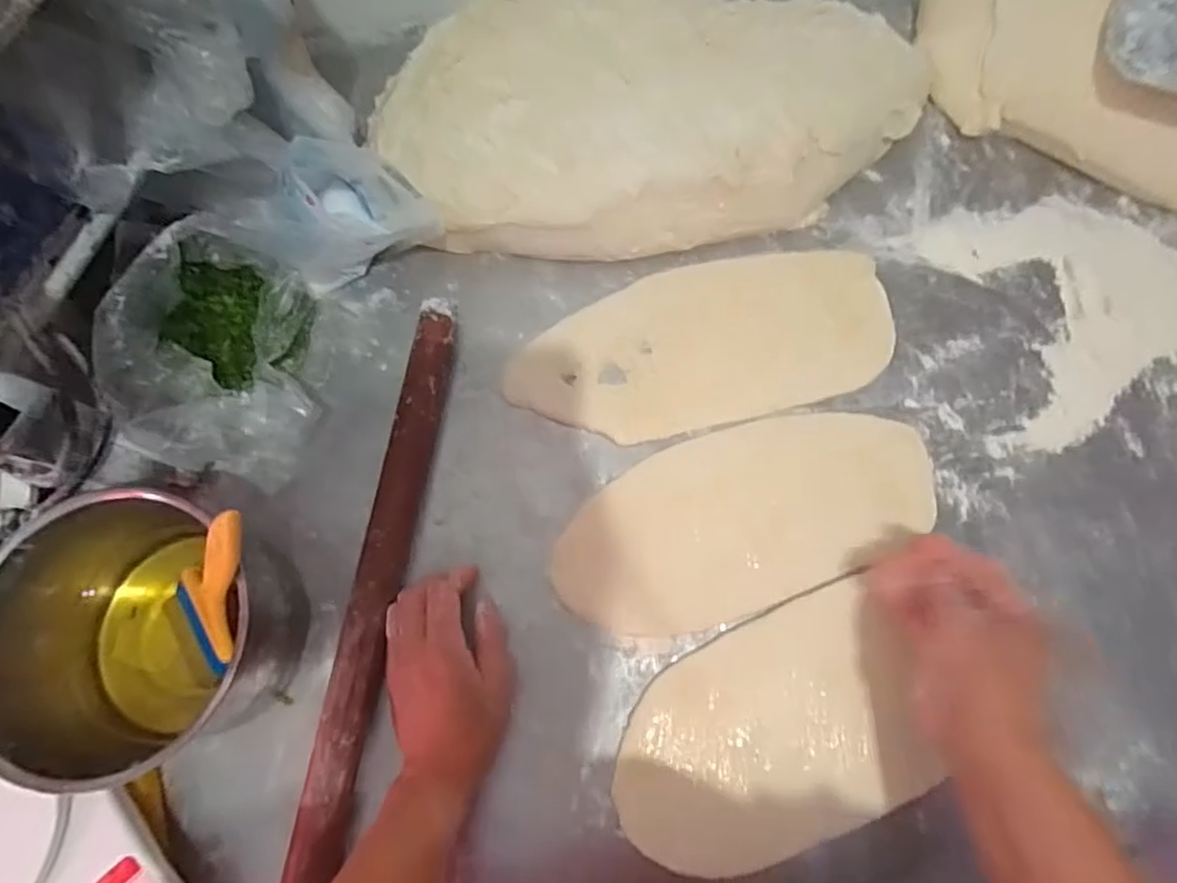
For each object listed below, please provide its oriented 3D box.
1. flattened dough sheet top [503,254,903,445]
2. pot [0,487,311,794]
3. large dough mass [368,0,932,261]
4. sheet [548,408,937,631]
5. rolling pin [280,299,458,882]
[{"bbox_3d":[0.090,-0.079,0.506,0.302,0.014,0.131,-14,74,-4],"label":"flattened dough sheet top"},{"bbox_3d":[-0.267,0.124,0.393,0.148,0.116,0.136,0,74,0],"label":"pot"},{"bbox_3d":[0.057,-0.275,0.532,0.432,0.070,0.228,-13,74,-4],"label":"large dough mass"},{"bbox_3d":[0.117,0.054,0.473,0.284,0.009,0.128,-21,75,-6],"label":"sheet"},{"bbox_3d":[-0.146,0.097,0.445,0.031,0.029,0.419,8,73,2],"label":"rolling pin"}]

